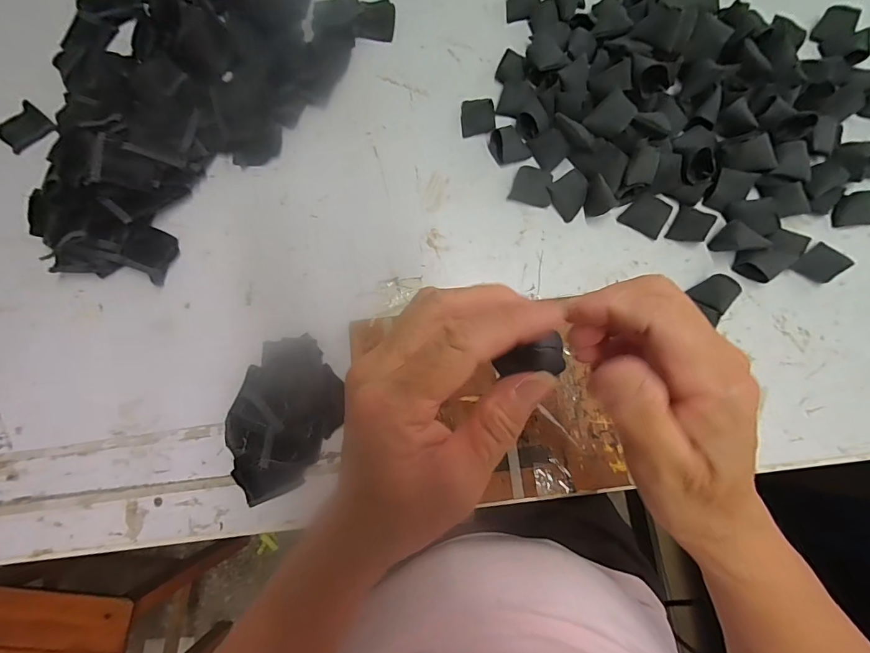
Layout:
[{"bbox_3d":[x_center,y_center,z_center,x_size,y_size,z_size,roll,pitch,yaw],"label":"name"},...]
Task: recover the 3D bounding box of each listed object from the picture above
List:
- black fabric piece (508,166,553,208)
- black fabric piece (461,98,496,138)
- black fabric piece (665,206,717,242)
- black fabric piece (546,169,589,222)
[{"bbox_3d":[0.102,-0.147,0.431,0.042,0.008,0.036,18,105,10],"label":"black fabric piece"},{"bbox_3d":[0.047,-0.230,0.453,0.037,0.008,0.039,-6,89,8],"label":"black fabric piece"},{"bbox_3d":[0.263,-0.103,0.422,0.035,0.007,0.039,28,89,19],"label":"black fabric piece"},{"bbox_3d":[0.138,-0.132,0.415,0.034,0.022,0.039,-22,78,-4],"label":"black fabric piece"}]

